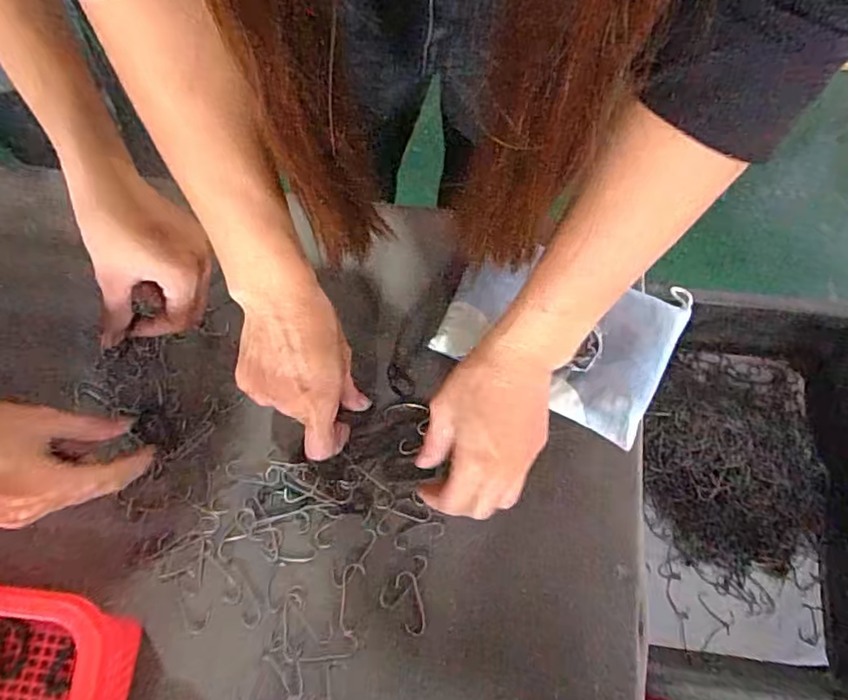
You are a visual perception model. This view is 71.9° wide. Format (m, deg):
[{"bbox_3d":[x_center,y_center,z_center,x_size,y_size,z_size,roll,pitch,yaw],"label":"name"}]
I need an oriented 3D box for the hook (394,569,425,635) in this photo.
[{"bbox_3d":[-0.009,0.174,0.402,0.016,0.004,0.042,-13,72,-5],"label":"hook"}]

